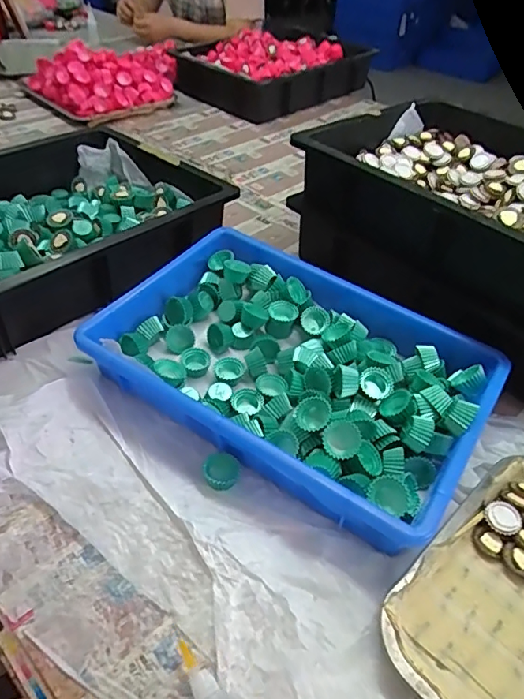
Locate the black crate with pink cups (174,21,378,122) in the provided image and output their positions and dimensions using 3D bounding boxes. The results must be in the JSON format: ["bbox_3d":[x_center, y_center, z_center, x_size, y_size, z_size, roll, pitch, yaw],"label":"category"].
[{"bbox_3d":[0.020,-0.673,1.182,0.322,0.139,0.402,34,51,27],"label":"black crate with pink cups"}]

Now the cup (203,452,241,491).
[{"bbox_3d":[-0.036,0.107,0.433,0.031,0.014,0.030,3,44,-3],"label":"cup"}]

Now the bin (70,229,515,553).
[{"bbox_3d":[0.031,0.017,0.502,0.362,0.072,0.242,28,48,22],"label":"bin"}]

